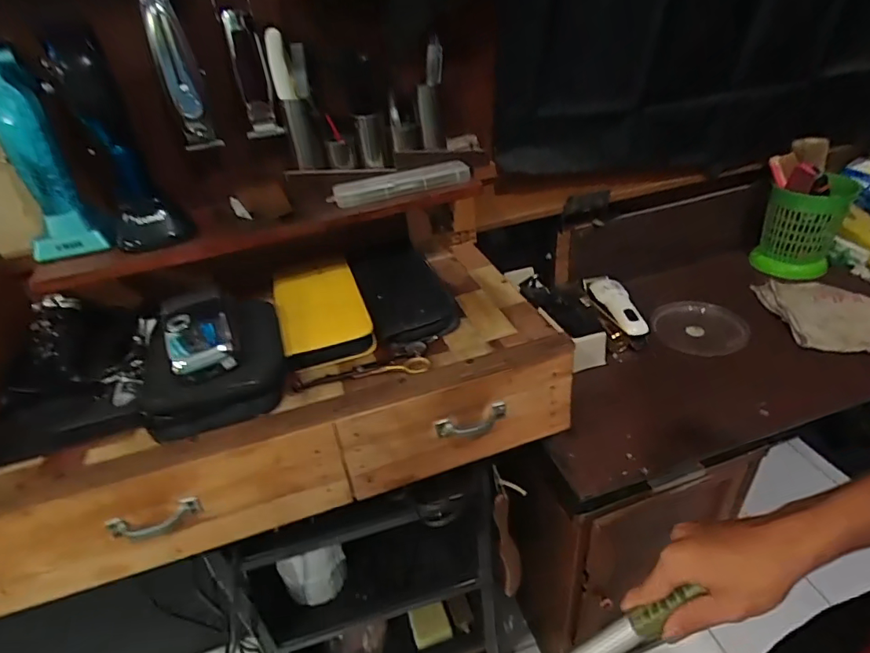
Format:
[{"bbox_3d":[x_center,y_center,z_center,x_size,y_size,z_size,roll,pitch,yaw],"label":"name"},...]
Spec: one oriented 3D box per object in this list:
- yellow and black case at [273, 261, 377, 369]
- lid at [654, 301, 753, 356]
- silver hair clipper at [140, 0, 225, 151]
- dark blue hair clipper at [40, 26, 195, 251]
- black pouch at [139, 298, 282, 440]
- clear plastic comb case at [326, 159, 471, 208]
[{"bbox_3d":[-0.133,-0.020,0.578,0.095,0.030,0.177,-16,37,-14],"label":"yellow and black case"},{"bbox_3d":[0.393,0.004,0.743,0.116,0.020,0.123,-10,43,10],"label":"lid"},{"bbox_3d":[-0.266,-0.267,0.516,0.035,0.152,0.043,-23,37,-23],"label":"silver hair clipper"},{"bbox_3d":[-0.317,-0.182,0.499,0.066,0.196,0.058,-21,38,-20],"label":"dark blue hair clipper"},{"bbox_3d":[-0.214,0.024,0.486,0.114,0.066,0.150,-14,36,-11],"label":"black pouch"},{"bbox_3d":[-0.039,-0.166,0.573,0.160,0.021,0.036,-12,36,-8],"label":"clear plastic comb case"}]

